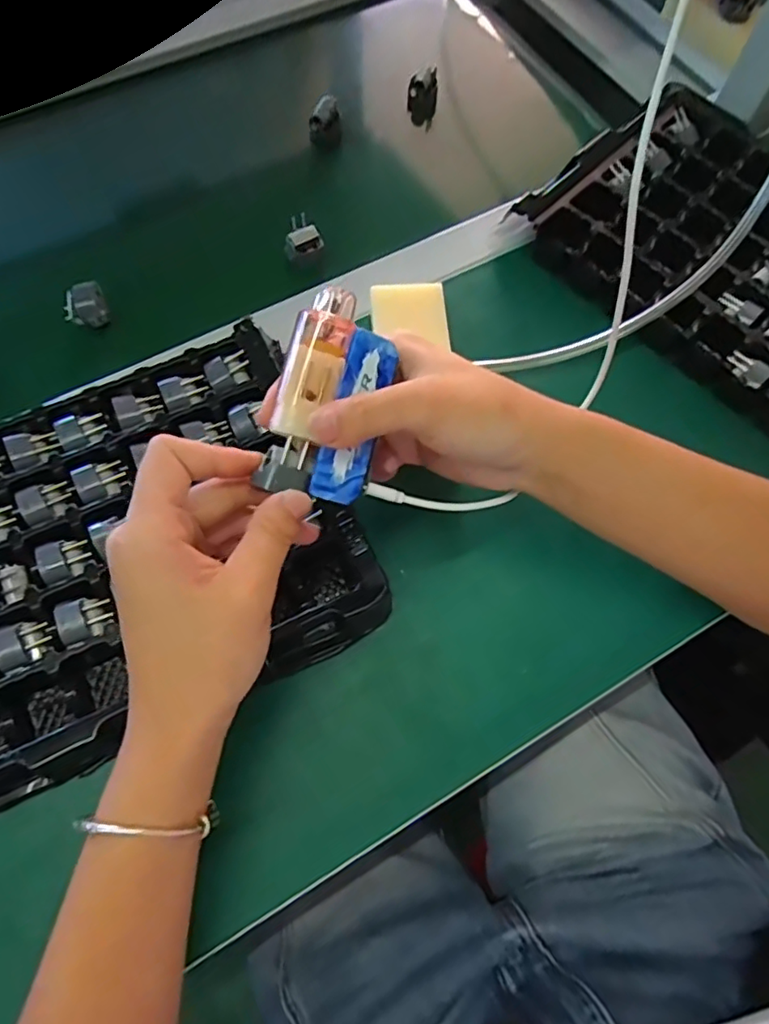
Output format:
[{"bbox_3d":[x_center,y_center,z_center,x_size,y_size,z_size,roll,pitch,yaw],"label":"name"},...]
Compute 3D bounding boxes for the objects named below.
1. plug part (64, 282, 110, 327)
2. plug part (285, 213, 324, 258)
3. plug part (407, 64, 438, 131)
[{"bbox_3d":[-0.215,-0.147,0.429,0.030,0.019,0.024,-29,72,-13],"label":"plug part"},{"bbox_3d":[-0.063,-0.211,0.459,0.026,0.019,0.022,-40,75,-16],"label":"plug part"},{"bbox_3d":[0.035,-0.374,0.540,0.027,0.049,0.016,-10,54,-2],"label":"plug part"}]

